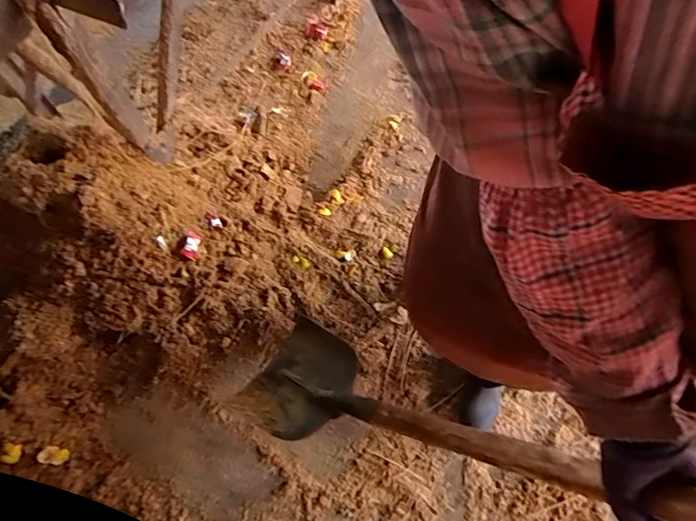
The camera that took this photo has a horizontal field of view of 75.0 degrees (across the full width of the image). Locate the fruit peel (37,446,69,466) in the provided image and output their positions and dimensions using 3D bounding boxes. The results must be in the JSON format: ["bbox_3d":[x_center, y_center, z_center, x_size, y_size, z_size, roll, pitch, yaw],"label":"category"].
[{"bbox_3d":[-0.691,0.459,1.067,0.062,0.005,0.039,17,58,-20],"label":"fruit peel"}]

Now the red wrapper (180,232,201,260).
[{"bbox_3d":[-0.414,-0.041,1.198,0.037,0.011,0.065,21,78,-21],"label":"red wrapper"}]

